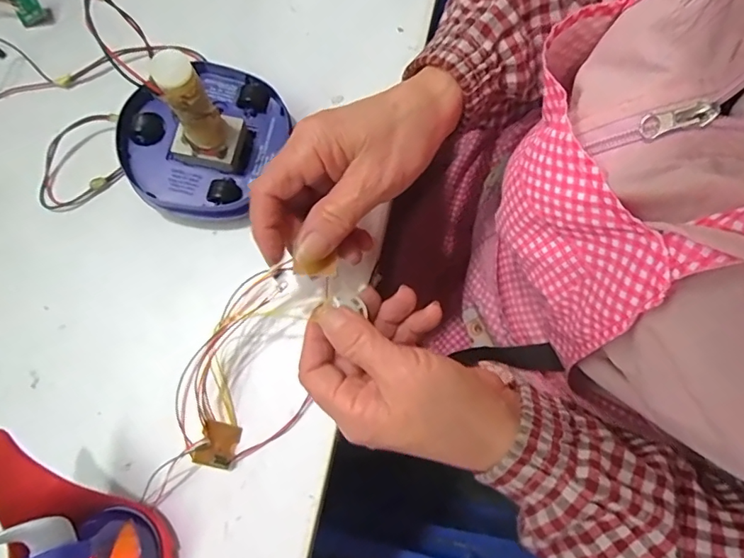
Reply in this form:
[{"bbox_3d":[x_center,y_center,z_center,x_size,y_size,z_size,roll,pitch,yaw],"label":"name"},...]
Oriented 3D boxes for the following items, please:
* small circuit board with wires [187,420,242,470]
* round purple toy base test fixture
[{"bbox_3d":[-0.092,0.098,0.293,0.028,0.004,0.025,26,63,-36],"label":"small circuit board with wires"},{"bbox_3d":[-0.115,-0.101,0.307,0.093,0.102,0.101,0,75,0],"label":"round purple toy base test fixture"}]

